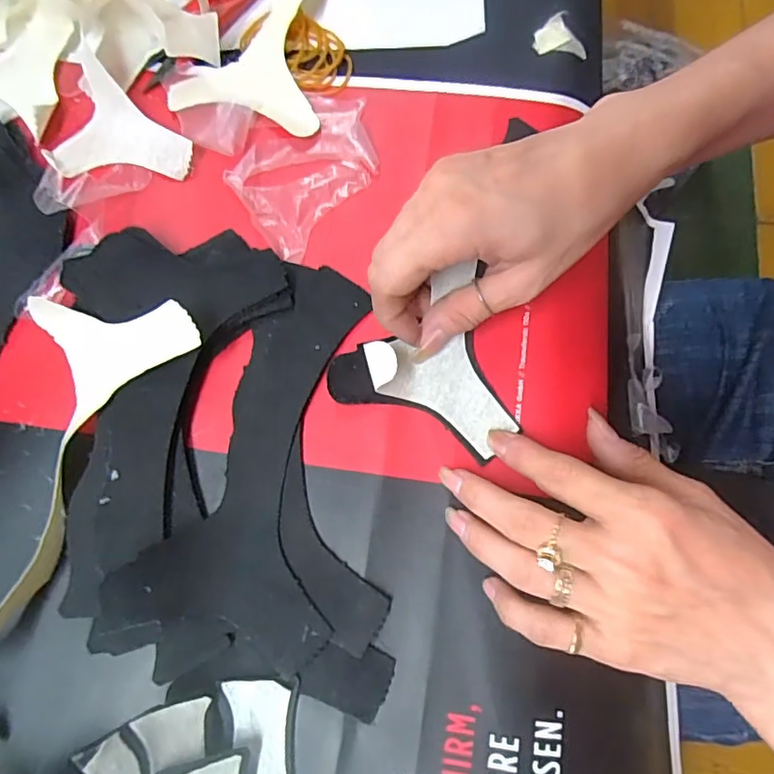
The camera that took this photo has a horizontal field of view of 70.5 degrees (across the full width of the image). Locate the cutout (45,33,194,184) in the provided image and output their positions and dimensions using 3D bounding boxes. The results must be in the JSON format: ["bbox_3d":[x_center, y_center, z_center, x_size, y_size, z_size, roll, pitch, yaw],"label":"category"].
[{"bbox_3d":[-0.159,-0.140,0.312,0.063,0.010,0.085,-45,87,8],"label":"cutout"}]

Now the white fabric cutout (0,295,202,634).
[{"bbox_3d":[-0.173,0.028,0.255,0.087,0.034,0.188,33,78,8],"label":"white fabric cutout"}]

